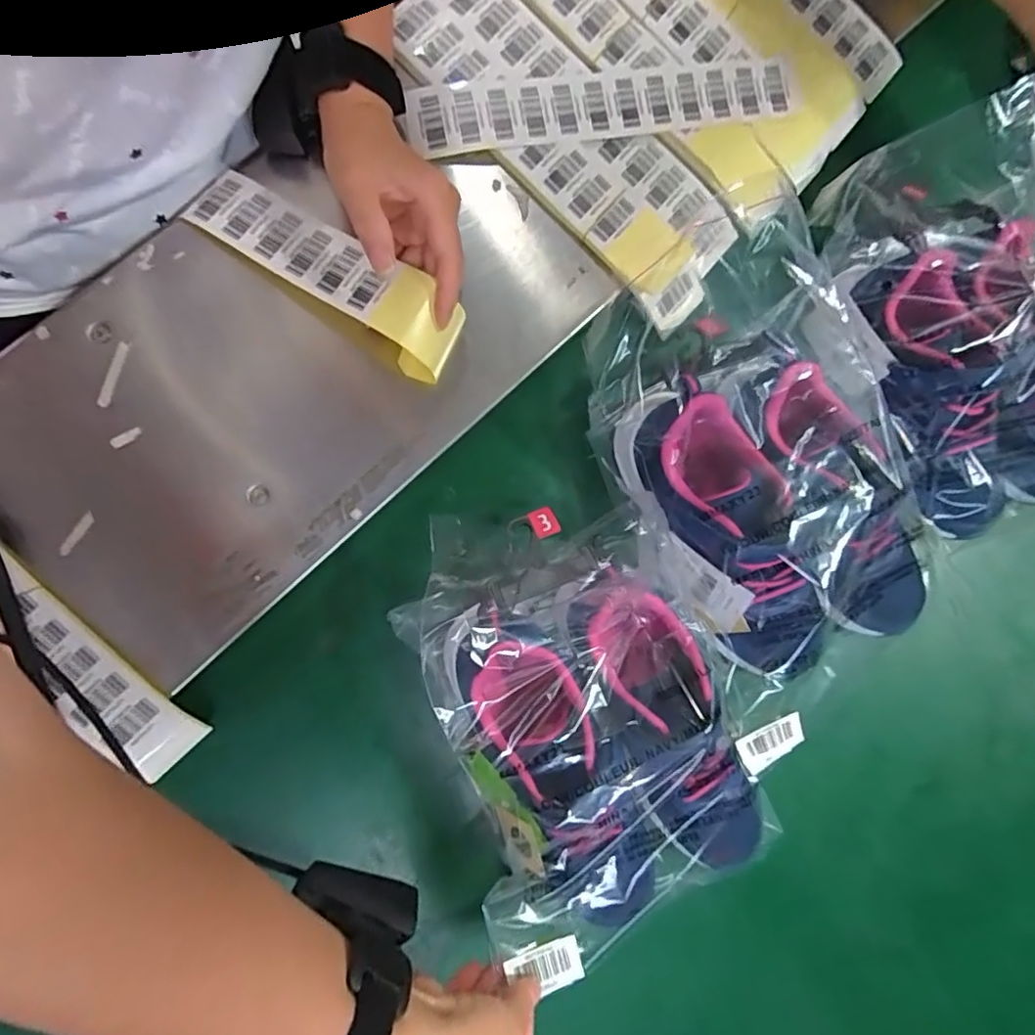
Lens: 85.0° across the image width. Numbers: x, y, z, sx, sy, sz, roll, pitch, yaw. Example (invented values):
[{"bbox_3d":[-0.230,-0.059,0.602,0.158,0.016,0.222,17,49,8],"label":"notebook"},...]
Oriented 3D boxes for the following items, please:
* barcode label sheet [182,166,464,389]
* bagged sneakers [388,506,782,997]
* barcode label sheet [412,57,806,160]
[{"bbox_3d":[-0.131,-0.171,0.388,0.200,0.030,0.053,34,76,3],"label":"barcode label sheet"},{"bbox_3d":[0.044,0.139,0.395,0.195,0.104,0.296,-18,74,-6],"label":"bagged sneakers"},{"bbox_3d":[0.071,-0.319,0.437,0.306,0.007,0.048,-11,92,-8],"label":"barcode label sheet"}]

